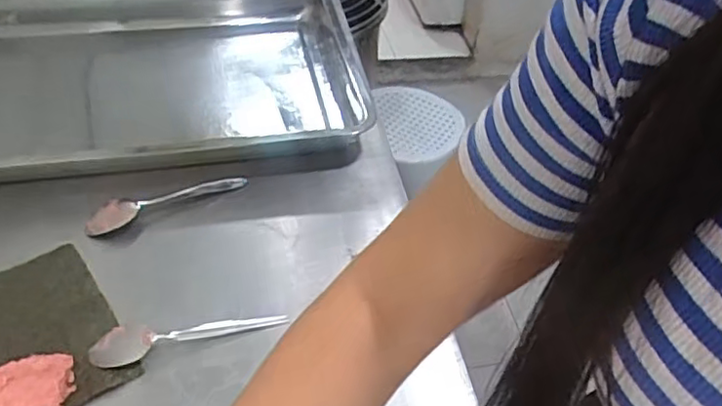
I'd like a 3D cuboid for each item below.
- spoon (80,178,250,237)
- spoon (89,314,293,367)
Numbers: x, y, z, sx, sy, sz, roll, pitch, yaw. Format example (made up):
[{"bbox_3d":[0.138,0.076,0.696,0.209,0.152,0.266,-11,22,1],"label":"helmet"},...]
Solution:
[{"bbox_3d":[-0.209,-0.005,0.691,0.174,0.016,0.035,-19,45,-22],"label":"spoon"},{"bbox_3d":[-0.153,0.114,0.573,0.170,0.012,0.034,-10,43,-14],"label":"spoon"}]

